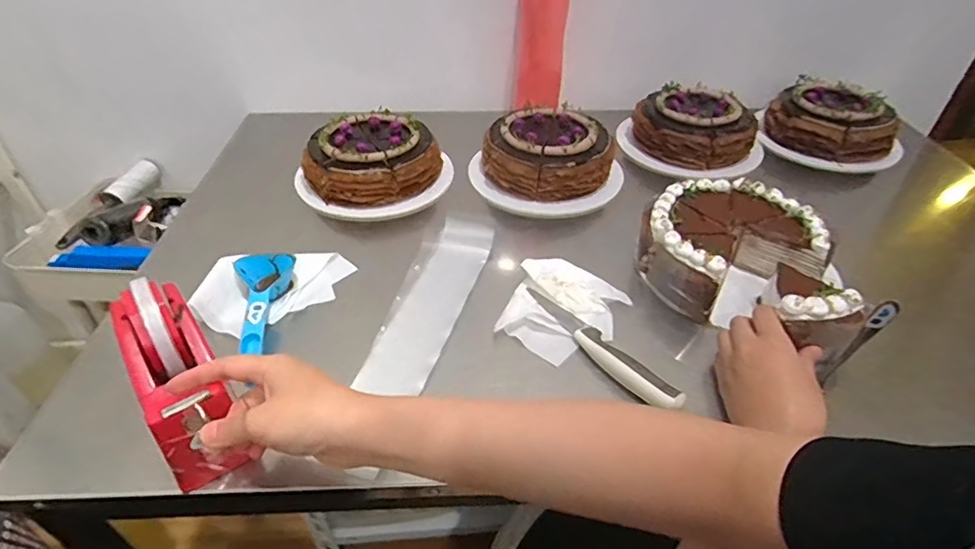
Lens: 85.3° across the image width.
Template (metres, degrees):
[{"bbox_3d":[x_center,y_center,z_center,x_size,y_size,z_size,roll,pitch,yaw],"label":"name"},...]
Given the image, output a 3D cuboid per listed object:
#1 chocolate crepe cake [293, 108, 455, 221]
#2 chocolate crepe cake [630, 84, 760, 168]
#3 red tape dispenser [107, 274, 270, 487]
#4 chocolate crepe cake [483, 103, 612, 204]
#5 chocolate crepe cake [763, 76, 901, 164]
[{"bbox_3d":[-0.142,-0.158,0.710,0.175,0.057,0.180,1,41,-1],"label":"chocolate crepe cake"},{"bbox_3d":[0.311,-0.221,0.792,0.170,0.065,0.146,-8,42,-10],"label":"chocolate crepe cake"},{"bbox_3d":[-0.236,0.074,0.404,0.058,0.066,0.163,-24,65,-26],"label":"red tape dispenser"},{"bbox_3d":[0.082,-0.161,0.723,0.175,0.080,0.147,3,41,2],"label":"chocolate crepe cake"},{"bbox_3d":[0.523,-0.234,0.805,0.176,0.064,0.143,28,47,27],"label":"chocolate crepe cake"}]

